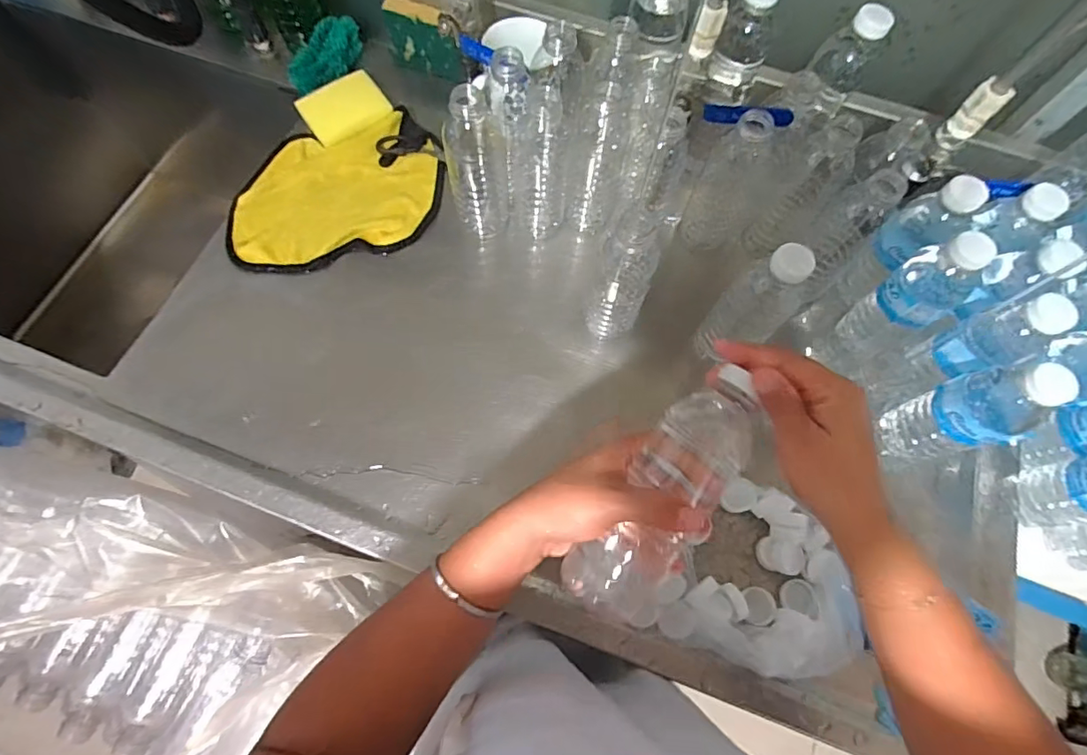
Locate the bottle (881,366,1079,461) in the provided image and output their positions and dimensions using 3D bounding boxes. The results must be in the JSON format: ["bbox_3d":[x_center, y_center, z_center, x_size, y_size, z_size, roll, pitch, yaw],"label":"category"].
[{"bbox_3d":[0.371,0.033,0.458,0.065,0.173,0.063,-18,70,-9],"label":"bottle"}]

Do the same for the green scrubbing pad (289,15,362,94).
[{"bbox_3d":[-0.286,-0.414,0.682,0.056,0.033,0.123,22,69,7],"label":"green scrubbing pad"}]

